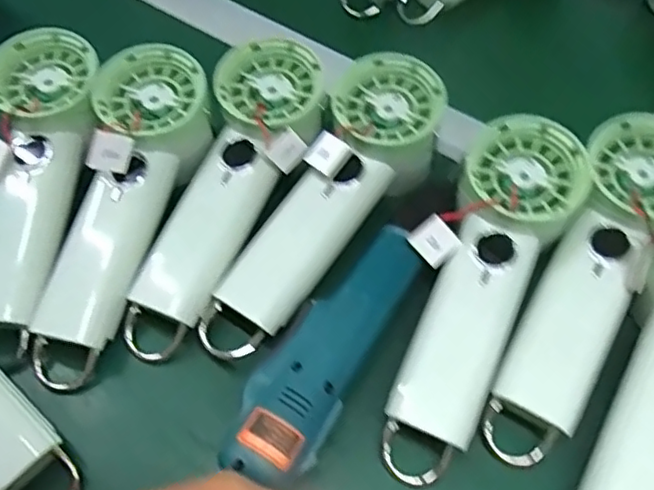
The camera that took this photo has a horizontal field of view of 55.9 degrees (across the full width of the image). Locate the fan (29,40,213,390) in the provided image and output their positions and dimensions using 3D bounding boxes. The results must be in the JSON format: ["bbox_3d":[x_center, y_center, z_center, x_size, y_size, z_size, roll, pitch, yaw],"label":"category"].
[{"bbox_3d":[-0.112,-0.022,0.335,0.058,0.041,0.193,11,72,8],"label":"fan"}]

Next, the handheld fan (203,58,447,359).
[{"bbox_3d":[0.003,-0.022,0.338,0.062,0.034,0.196,30,77,18],"label":"handheld fan"}]

